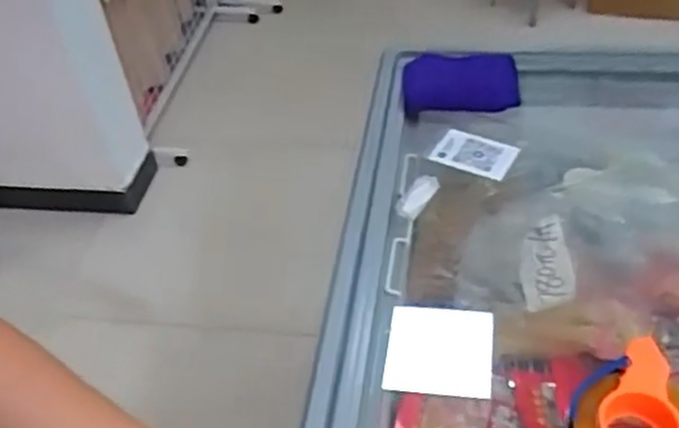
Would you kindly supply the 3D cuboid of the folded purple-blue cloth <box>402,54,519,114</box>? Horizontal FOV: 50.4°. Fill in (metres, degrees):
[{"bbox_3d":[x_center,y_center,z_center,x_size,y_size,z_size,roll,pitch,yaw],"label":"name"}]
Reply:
[{"bbox_3d":[0.207,-0.230,1.231,0.187,0.051,0.130,4,45,11],"label":"folded purple-blue cloth"}]

